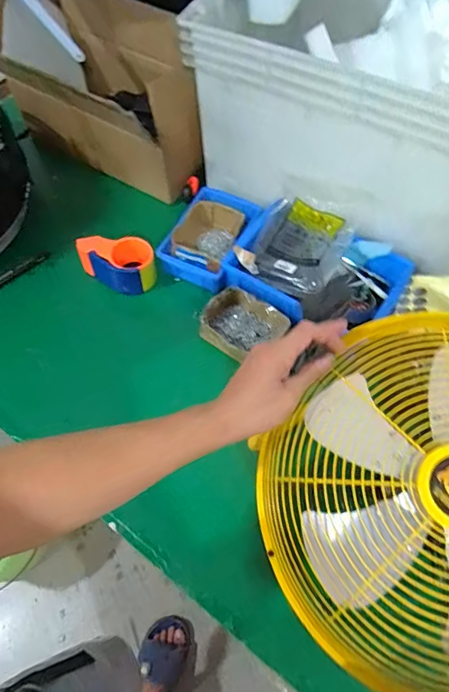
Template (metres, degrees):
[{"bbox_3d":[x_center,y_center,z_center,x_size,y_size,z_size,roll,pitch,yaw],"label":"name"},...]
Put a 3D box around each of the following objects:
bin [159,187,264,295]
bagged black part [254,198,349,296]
[{"bbox_3d":[-0.023,-0.215,0.888,0.148,0.057,0.206,18,63,10],"label":"bin"},{"bbox_3d":[0.137,-0.179,0.834,0.154,0.052,0.164,26,65,14],"label":"bagged black part"}]

